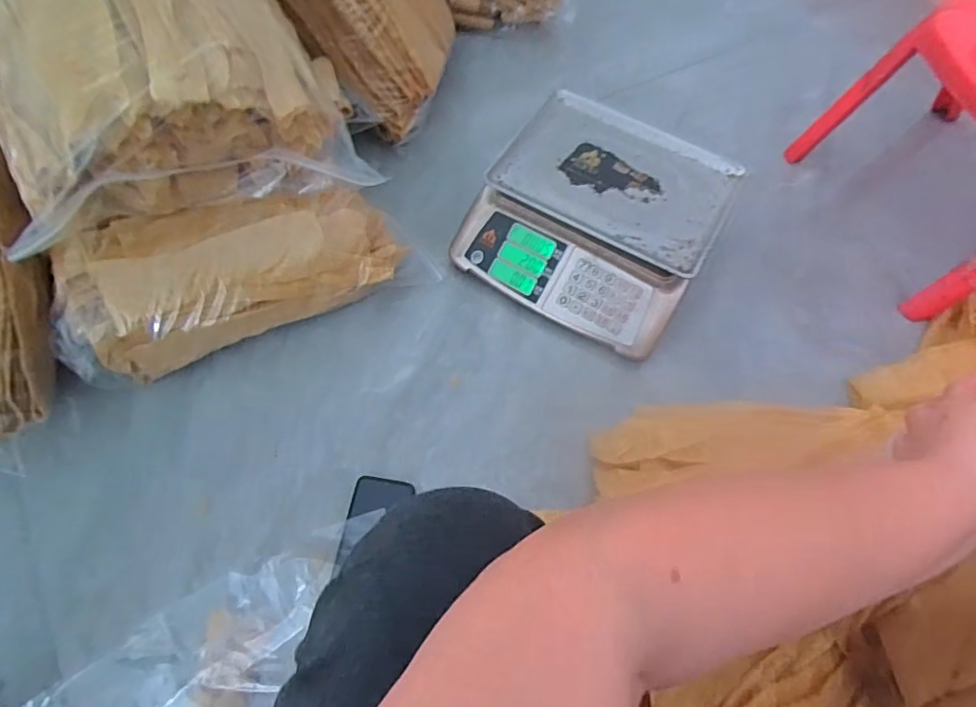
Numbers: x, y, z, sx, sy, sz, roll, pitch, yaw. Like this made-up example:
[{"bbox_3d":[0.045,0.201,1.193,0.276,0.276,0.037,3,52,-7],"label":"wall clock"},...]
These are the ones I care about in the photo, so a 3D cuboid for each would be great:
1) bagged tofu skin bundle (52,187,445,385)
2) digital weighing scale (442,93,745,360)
[{"bbox_3d":[-0.323,-0.108,0.770,0.472,0.169,0.127,-20,66,-11],"label":"bagged tofu skin bundle"},{"bbox_3d":[0.168,-0.207,0.872,0.329,0.115,0.340,29,67,12],"label":"digital weighing scale"}]

